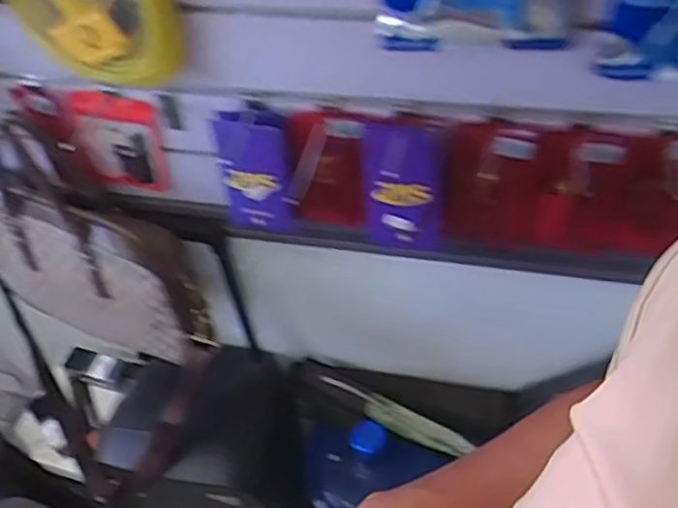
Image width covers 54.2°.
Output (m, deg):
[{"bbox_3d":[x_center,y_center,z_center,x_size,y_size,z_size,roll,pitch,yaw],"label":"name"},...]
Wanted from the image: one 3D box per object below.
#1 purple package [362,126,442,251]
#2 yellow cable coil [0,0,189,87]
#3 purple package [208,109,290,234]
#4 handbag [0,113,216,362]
[{"bbox_3d":[0.073,-0.073,0.749,0.087,0.168,0.027,5,51,10],"label":"purple package"},{"bbox_3d":[-0.252,-0.249,0.648,0.178,0.197,0.037,5,51,10],"label":"yellow cable coil"},{"bbox_3d":[-0.097,-0.091,0.789,0.091,0.185,0.029,8,52,12],"label":"purple package"},{"bbox_3d":[-0.354,-0.015,0.910,0.347,0.365,0.096,16,54,18],"label":"handbag"}]

